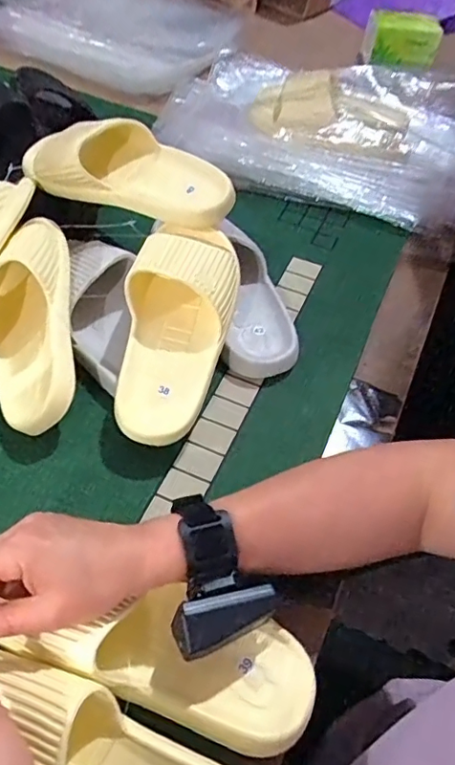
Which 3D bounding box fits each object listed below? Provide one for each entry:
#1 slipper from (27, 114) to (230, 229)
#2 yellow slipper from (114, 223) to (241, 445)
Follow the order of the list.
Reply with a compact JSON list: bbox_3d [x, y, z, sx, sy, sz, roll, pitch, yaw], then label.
[{"bbox_3d":[-0.108,-0.239,0.604,0.233,0.077,0.099,17,51,7],"label":"slipper"},{"bbox_3d":[-0.048,-0.064,0.529,0.102,0.059,0.237,9,73,5],"label":"yellow slipper"}]

